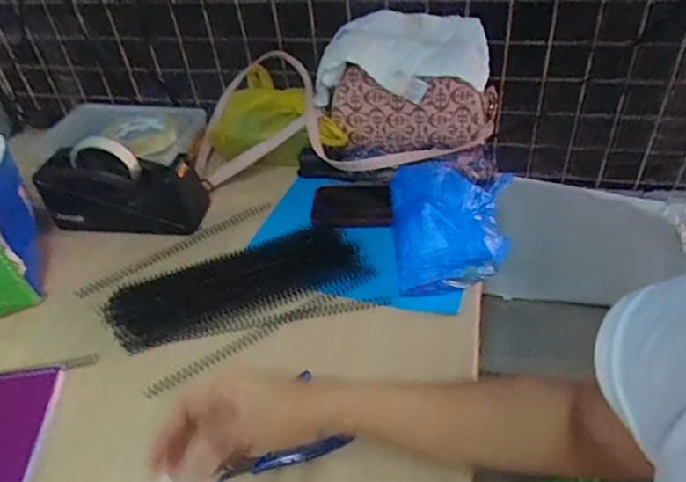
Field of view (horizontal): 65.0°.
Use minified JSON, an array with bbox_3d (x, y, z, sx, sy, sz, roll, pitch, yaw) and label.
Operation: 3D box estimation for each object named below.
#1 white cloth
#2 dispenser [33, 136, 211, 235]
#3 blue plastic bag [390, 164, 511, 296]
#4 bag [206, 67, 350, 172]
[{"bbox_3d":[0.083,-0.255,0.751,0.243,0.106,0.087,-2,41,6],"label":"white cloth"},{"bbox_3d":[-0.308,-0.081,0.750,0.216,0.105,0.090,8,43,16],"label":"dispenser"},{"bbox_3d":[0.137,-0.031,0.659,0.151,0.081,0.204,-2,41,5],"label":"blue plastic bag"},{"bbox_3d":[-0.111,-0.179,0.841,0.146,0.112,0.187,-27,45,-22],"label":"bag"}]

